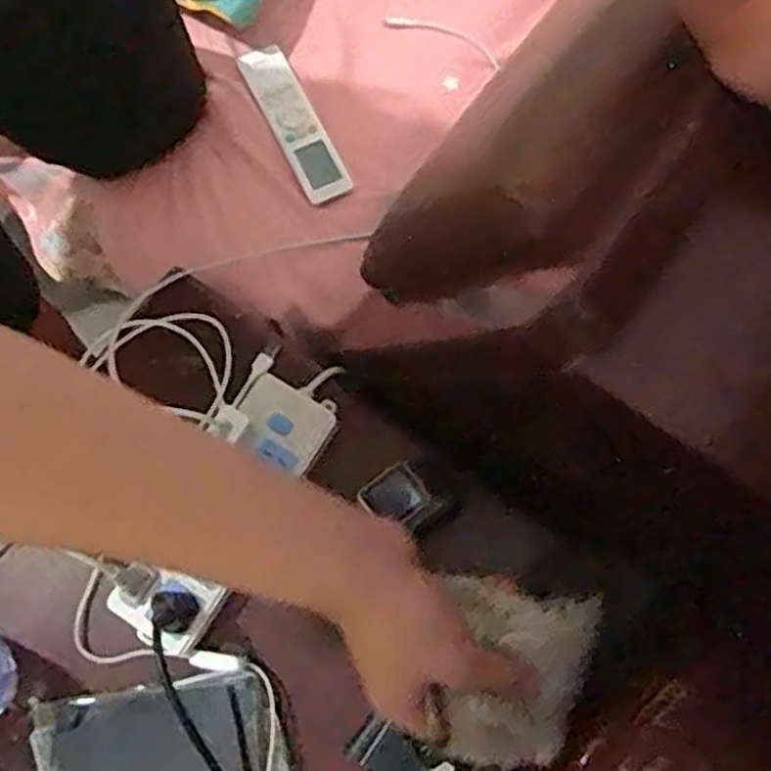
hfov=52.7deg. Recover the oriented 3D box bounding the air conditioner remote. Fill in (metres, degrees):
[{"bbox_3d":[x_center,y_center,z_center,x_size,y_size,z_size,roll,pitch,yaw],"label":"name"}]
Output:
[{"bbox_3d":[-0.096,-0.279,0.829,0.050,0.015,0.193,-26,77,-6],"label":"air conditioner remote"}]

